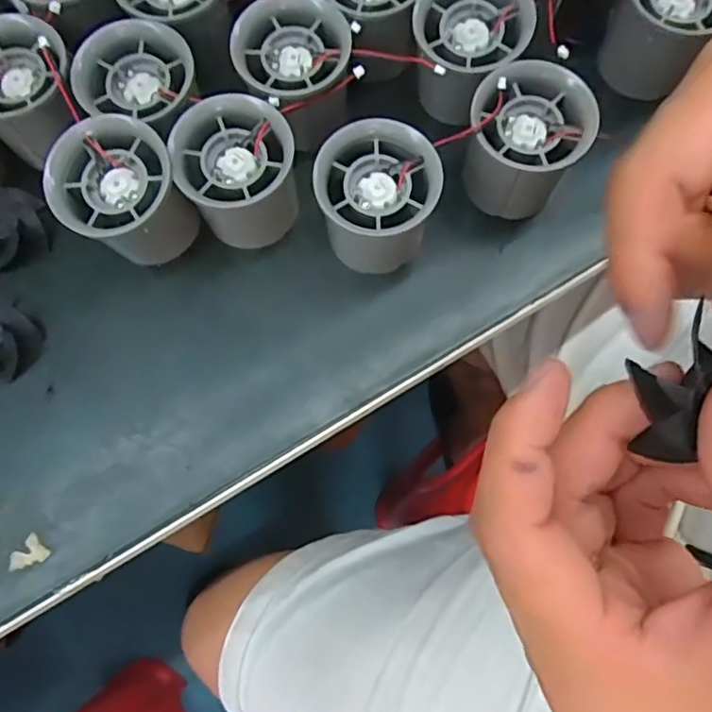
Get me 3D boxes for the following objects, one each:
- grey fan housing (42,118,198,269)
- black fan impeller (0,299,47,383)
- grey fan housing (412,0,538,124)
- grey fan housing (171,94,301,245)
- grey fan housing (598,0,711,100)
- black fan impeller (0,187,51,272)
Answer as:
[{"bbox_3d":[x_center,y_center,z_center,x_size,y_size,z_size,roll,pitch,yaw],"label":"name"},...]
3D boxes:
[{"bbox_3d":[-0.109,-0.074,0.282,0.054,0.057,0.047,-41,80,-10],"label":"grey fan housing"},{"bbox_3d":[-0.177,-0.008,0.293,0.035,0.016,0.036,4,76,0],"label":"black fan impeller"},{"bbox_3d":[0.056,-0.154,0.301,0.054,0.051,0.054,0,76,-1],"label":"grey fan housing"},{"bbox_3d":[-0.057,-0.088,0.291,0.055,0.052,0.053,0,76,-1],"label":"grey fan housing"},{"bbox_3d":[0.158,-0.169,0.305,0.056,0.052,0.060,22,76,5],"label":"grey fan housing"},{"bbox_3d":[-0.178,-0.067,0.306,0.036,0.015,0.039,0,76,-1],"label":"black fan impeller"}]

